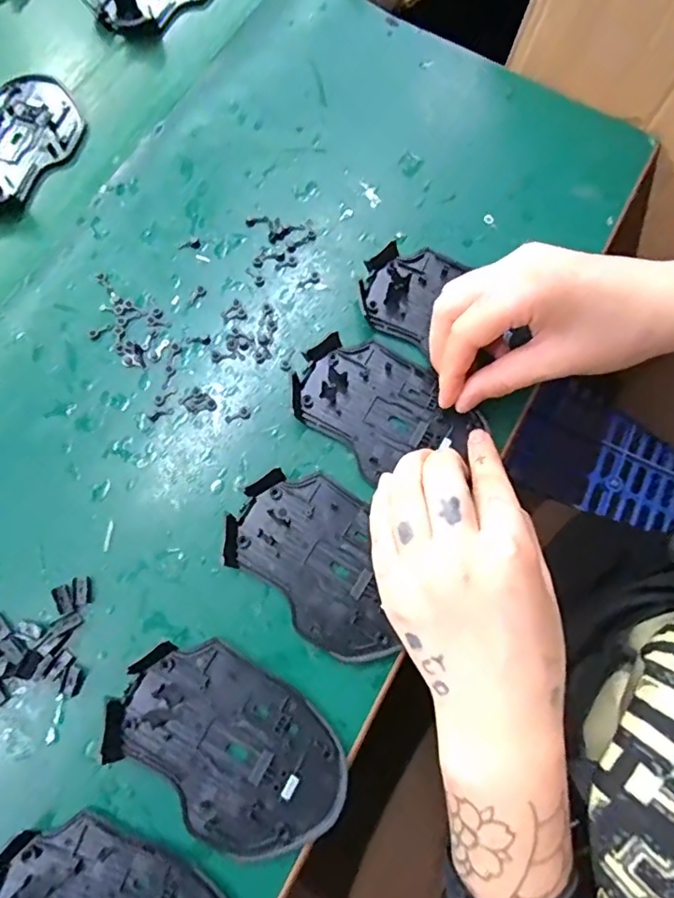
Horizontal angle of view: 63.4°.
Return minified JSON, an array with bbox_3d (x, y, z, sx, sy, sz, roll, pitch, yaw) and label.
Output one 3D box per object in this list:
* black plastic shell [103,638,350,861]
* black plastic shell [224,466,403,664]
[{"bbox_3d":[-0.052,0.144,0.263,0.113,0.010,0.072,33,75,8],"label":"black plastic shell"},{"bbox_3d":[-0.005,0.057,0.286,0.104,0.012,0.069,40,76,10],"label":"black plastic shell"}]

